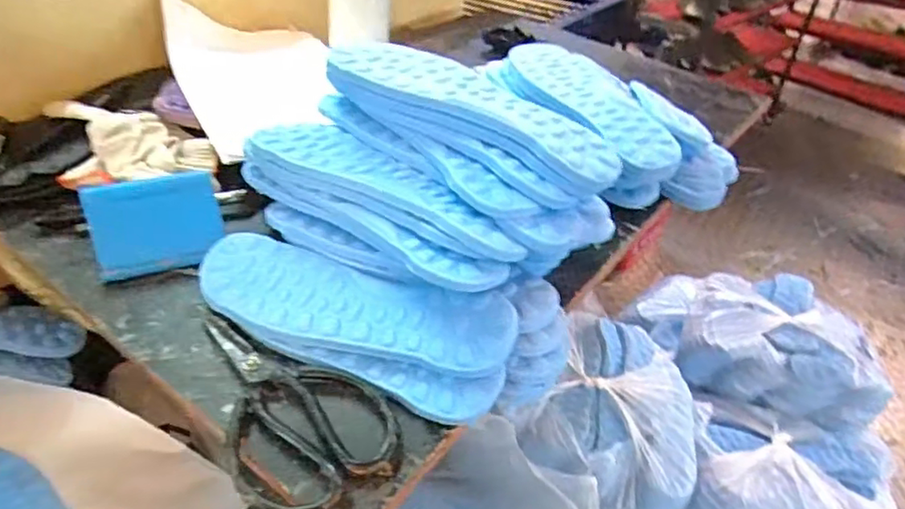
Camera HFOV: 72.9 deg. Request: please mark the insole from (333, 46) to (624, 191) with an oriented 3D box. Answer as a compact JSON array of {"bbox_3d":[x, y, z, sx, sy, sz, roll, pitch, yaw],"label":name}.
[{"bbox_3d":[0.014,-0.113,0.478,0.241,0.021,0.072,32,52,22],"label":"insole"}]

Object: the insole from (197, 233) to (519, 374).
[{"bbox_3d":[-0.080,0.037,0.449,0.251,0.015,0.075,14,54,21],"label":"insole"}]

